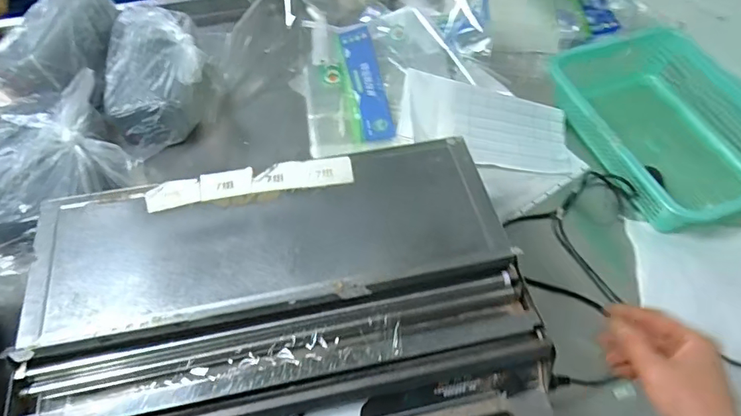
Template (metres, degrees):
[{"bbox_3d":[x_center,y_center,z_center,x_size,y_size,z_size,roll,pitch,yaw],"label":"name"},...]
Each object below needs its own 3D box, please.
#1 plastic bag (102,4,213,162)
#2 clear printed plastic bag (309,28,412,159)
[{"bbox_3d":[-0.353,-0.208,0.800,0.177,0.104,0.267,-8,57,-6],"label":"plastic bag"},{"bbox_3d":[-0.040,-0.218,0.852,0.142,0.026,0.292,-6,57,-4],"label":"clear printed plastic bag"}]

